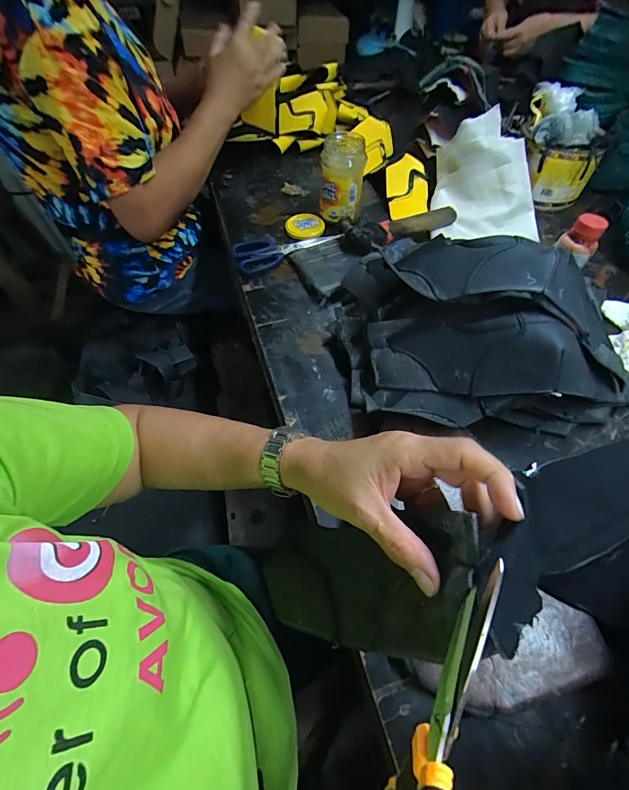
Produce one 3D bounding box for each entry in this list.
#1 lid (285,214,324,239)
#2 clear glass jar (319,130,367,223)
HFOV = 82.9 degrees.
[{"bbox_3d":[-0.017,-0.320,0.672,0.069,0.012,0.068,0,56,0],"label":"lid"},{"bbox_3d":[0.048,-0.380,0.636,0.074,0.127,0.069,0,56,0],"label":"clear glass jar"}]

